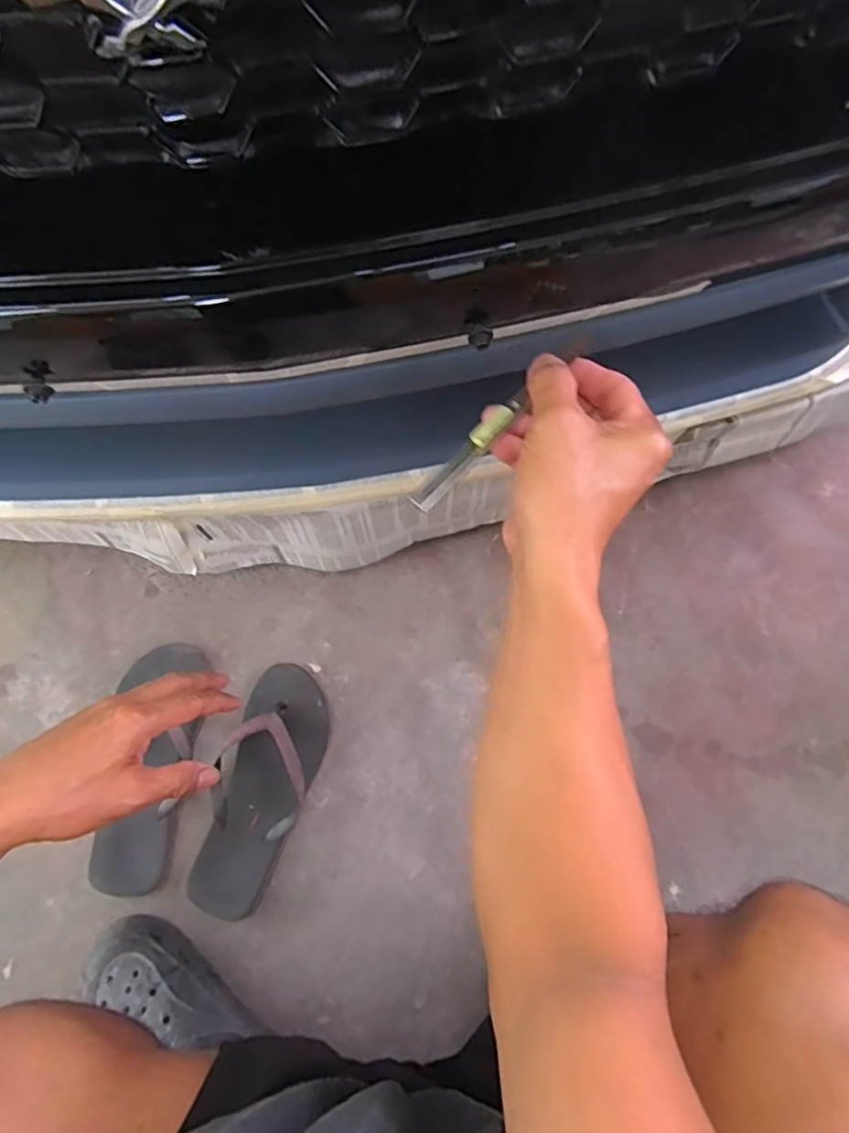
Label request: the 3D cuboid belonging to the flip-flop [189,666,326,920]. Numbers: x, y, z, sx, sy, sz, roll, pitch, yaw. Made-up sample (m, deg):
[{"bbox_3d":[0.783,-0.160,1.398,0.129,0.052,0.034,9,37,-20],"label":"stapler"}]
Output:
[{"bbox_3d":[-0.186,0.248,0.649,0.105,0.040,0.271,20,78,4],"label":"flip-flop"}]

